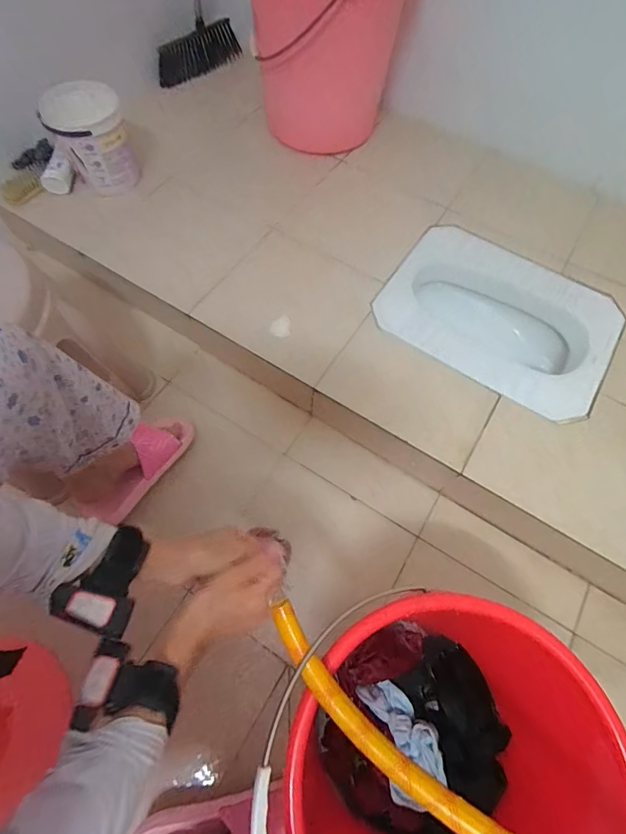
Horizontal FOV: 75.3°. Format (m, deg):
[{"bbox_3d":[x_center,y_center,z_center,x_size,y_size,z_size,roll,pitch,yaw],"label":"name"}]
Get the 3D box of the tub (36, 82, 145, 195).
[{"bbox_3d":[-0.457,-0.578,0.845,0.142,0.148,0.139,-17,67,-9],"label":"tub"}]

